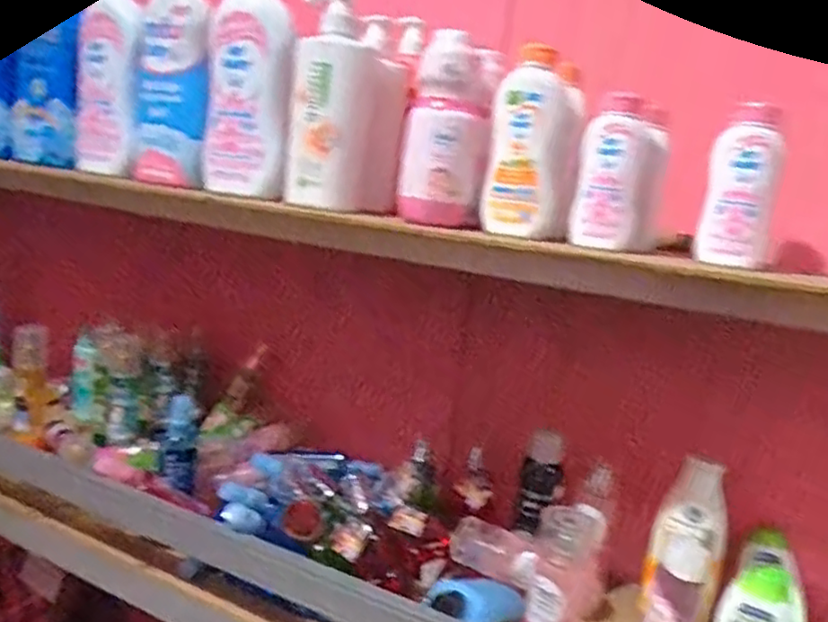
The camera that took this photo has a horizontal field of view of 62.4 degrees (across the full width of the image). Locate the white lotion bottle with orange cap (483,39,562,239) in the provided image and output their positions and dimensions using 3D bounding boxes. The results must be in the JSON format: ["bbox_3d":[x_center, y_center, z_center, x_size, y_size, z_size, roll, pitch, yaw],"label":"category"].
[{"bbox_3d":[0.094,-0.140,0.580,0.056,0.147,0.043,8,7,1],"label":"white lotion bottle with orange cap"}]

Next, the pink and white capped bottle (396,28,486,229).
[{"bbox_3d":[0.027,-0.156,0.596,0.064,0.159,0.063,8,7,1],"label":"pink and white capped bottle"}]

